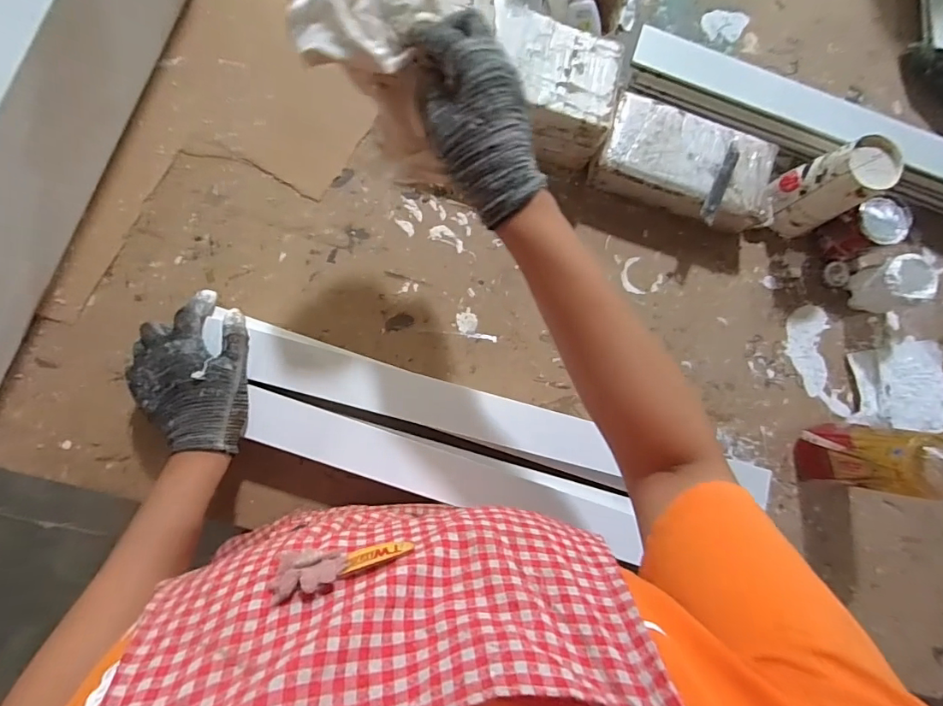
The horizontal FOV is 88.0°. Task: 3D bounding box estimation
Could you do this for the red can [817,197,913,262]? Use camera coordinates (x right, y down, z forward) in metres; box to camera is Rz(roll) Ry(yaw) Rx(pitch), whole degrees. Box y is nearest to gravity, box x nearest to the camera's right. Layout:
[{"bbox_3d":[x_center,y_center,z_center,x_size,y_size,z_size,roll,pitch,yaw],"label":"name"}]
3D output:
[{"bbox_3d":[0.475,-0.150,0.600,0.064,0.081,0.058,-26,88,-9],"label":"red can"}]

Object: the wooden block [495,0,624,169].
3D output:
[{"bbox_3d":[0.085,-0.294,0.555,0.140,0.099,0.115,8,83,-7],"label":"wooden block"}]

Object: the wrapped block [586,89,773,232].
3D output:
[{"bbox_3d":[0.256,-0.217,0.592,0.213,0.065,0.116,21,82,-5],"label":"wrapped block"}]

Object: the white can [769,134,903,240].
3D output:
[{"bbox_3d":[0.415,-0.193,0.576,0.076,0.125,0.075,1,84,-8],"label":"white can"}]

